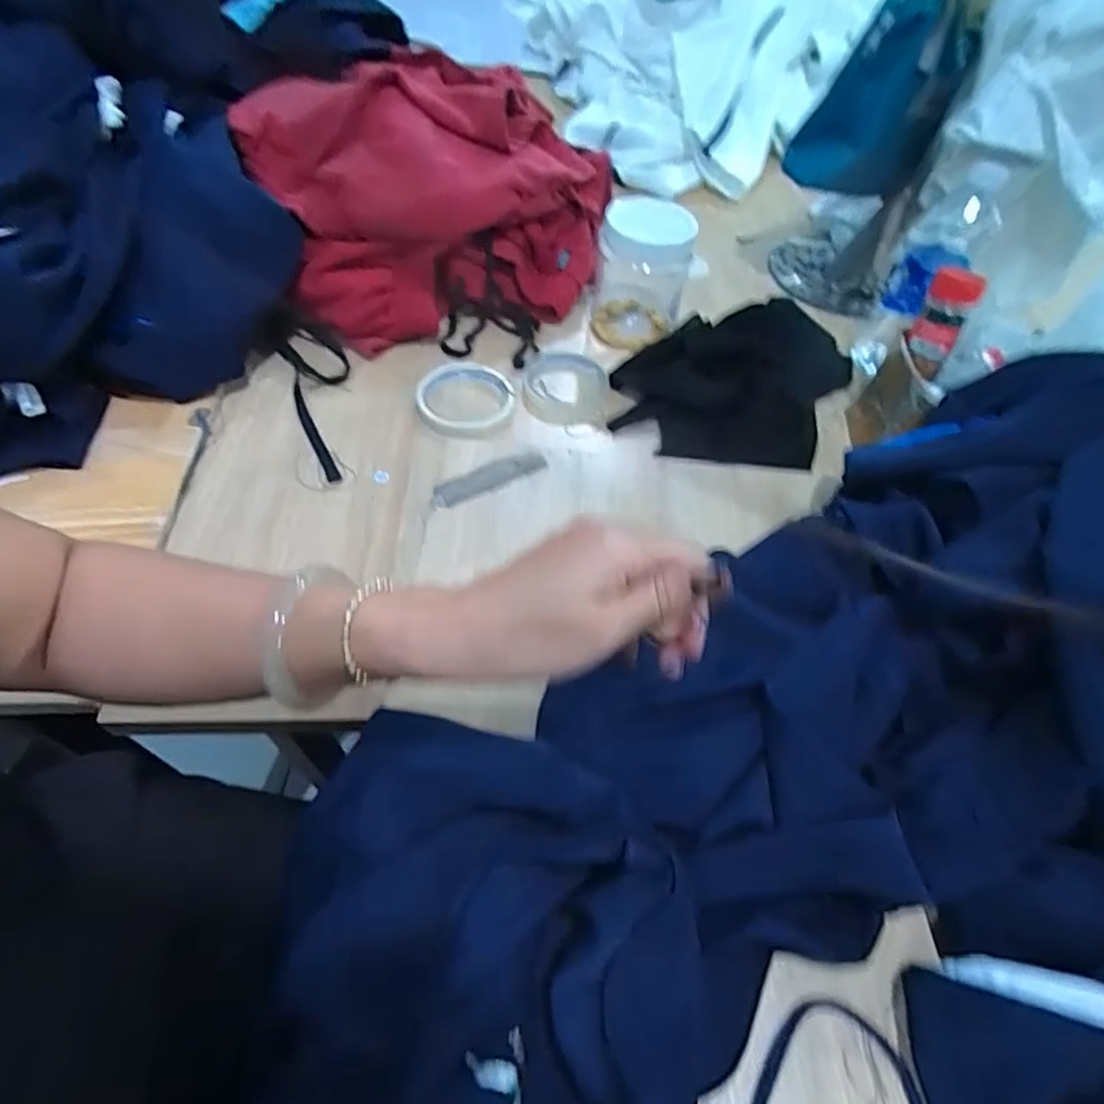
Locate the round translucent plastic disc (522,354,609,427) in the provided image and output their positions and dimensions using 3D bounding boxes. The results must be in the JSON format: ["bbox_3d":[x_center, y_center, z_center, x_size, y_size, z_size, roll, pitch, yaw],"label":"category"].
[{"bbox_3d":[0.014,-0.168,0.647,0.086,0.018,0.093,2,52,-2],"label":"round translucent plastic disc"}]

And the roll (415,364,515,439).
[{"bbox_3d":[-0.082,-0.152,0.609,0.091,0.016,0.109,9,52,4],"label":"roll"}]

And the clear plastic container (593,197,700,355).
[{"bbox_3d":[0.097,-0.304,0.677,0.094,0.125,0.102,7,52,2],"label":"clear plastic container"}]

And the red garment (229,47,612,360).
[{"bbox_3d":[-0.129,-0.389,0.694,0.354,0.185,0.296,-20,56,-18],"label":"red garment"}]

